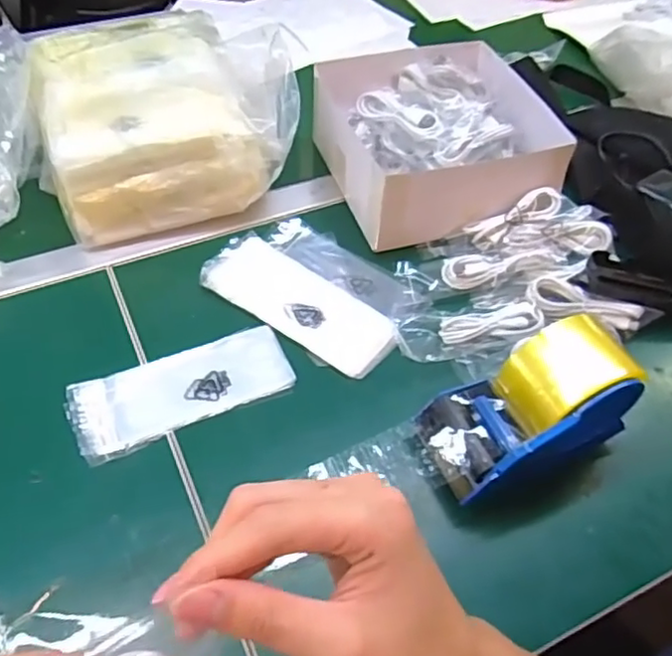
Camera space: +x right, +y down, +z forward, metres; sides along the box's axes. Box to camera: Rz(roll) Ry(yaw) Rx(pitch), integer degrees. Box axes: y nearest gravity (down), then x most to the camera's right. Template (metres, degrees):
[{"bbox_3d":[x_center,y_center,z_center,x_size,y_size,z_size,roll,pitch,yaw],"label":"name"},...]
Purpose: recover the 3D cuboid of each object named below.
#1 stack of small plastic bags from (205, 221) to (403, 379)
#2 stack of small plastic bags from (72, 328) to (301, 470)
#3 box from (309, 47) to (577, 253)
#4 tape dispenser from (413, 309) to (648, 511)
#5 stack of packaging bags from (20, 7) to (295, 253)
[{"bbox_3d":[-0.018,-0.039,0.590,0.187,0.012,0.125,33,57,22],"label":"stack of small plastic bags"},{"bbox_3d":[-0.124,0.047,0.518,0.172,0.006,0.071,-21,55,-18],"label":"stack of small plastic bags"},{"bbox_3d":[0.103,-0.197,0.673,0.209,0.088,0.219,-14,53,-13],"label":"box"},{"bbox_3d":[0.141,0.060,0.464,0.148,0.095,0.077,-19,54,-17],"label":"tape dispenser"},{"bbox_3d":[-0.175,-0.215,0.655,0.236,0.133,0.218,-18,54,-16],"label":"stack of packaging bags"}]

